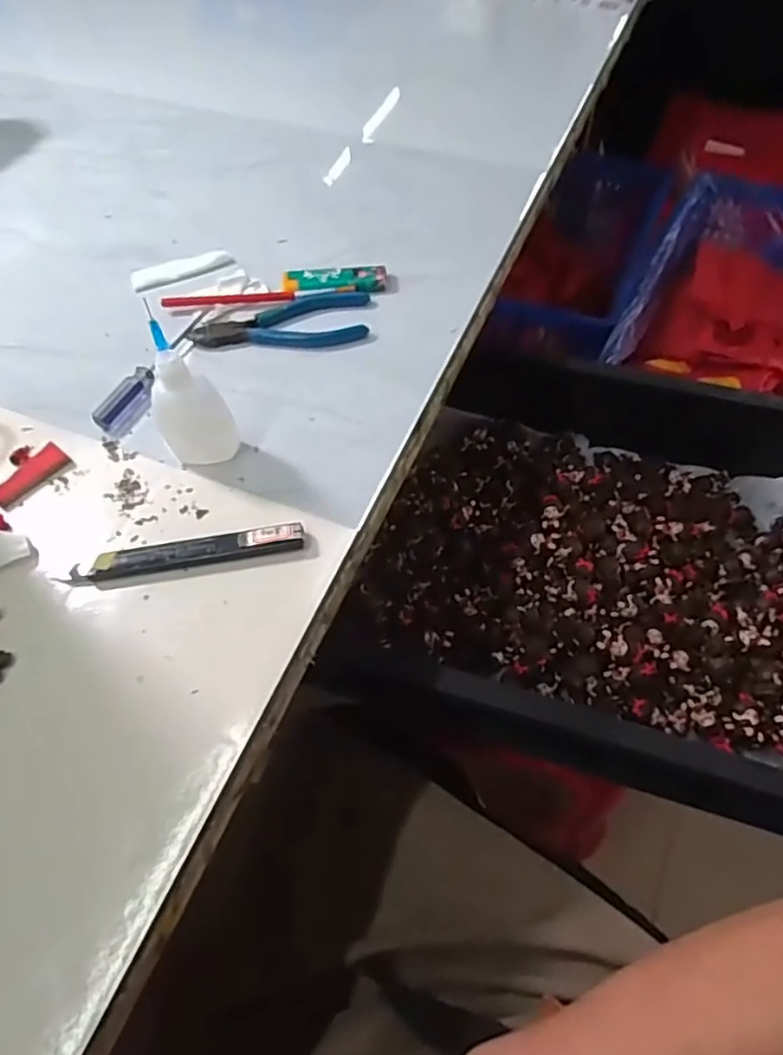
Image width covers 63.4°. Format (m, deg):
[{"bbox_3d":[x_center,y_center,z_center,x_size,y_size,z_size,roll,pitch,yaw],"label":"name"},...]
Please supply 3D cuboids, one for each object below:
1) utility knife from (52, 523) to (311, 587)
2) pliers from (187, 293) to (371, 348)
[{"bbox_3d":[-0.116,0.016,0.361,0.133,0.012,0.019,-9,58,-2],"label":"utility knife"},{"bbox_3d":[-0.080,-0.149,0.464,0.126,0.007,0.047,-6,58,0],"label":"pliers"}]

